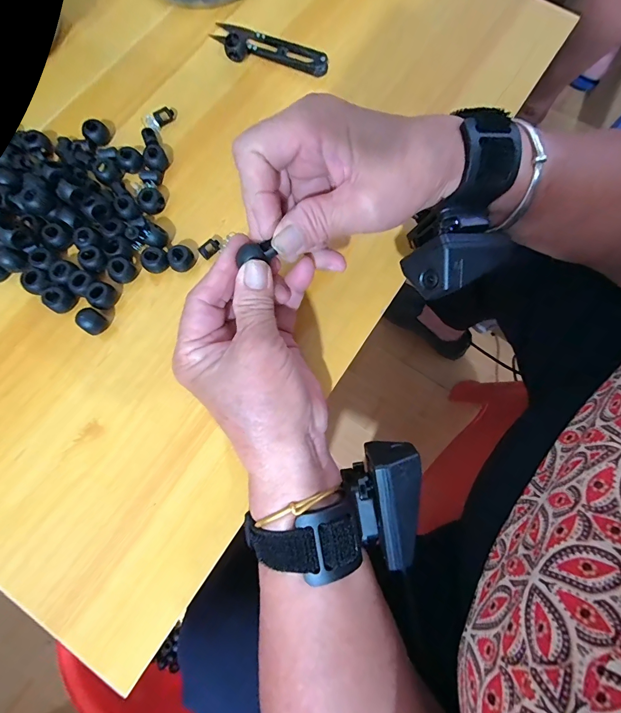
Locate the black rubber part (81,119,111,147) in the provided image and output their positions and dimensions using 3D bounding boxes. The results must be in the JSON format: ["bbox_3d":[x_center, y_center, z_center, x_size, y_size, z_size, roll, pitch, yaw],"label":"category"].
[{"bbox_3d":[-0.156,-0.163,0.259,0.017,0.012,0.014,-36,79,-10],"label":"black rubber part"}]

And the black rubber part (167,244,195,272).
[{"bbox_3d":[-0.087,-0.066,0.238,0.017,0.010,0.014,-36,79,-10],"label":"black rubber part"}]

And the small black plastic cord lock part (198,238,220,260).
[{"bbox_3d":[-0.069,-0.074,0.243,0.015,0.006,0.008,-39,80,-10],"label":"small black plastic cord lock part"}]

